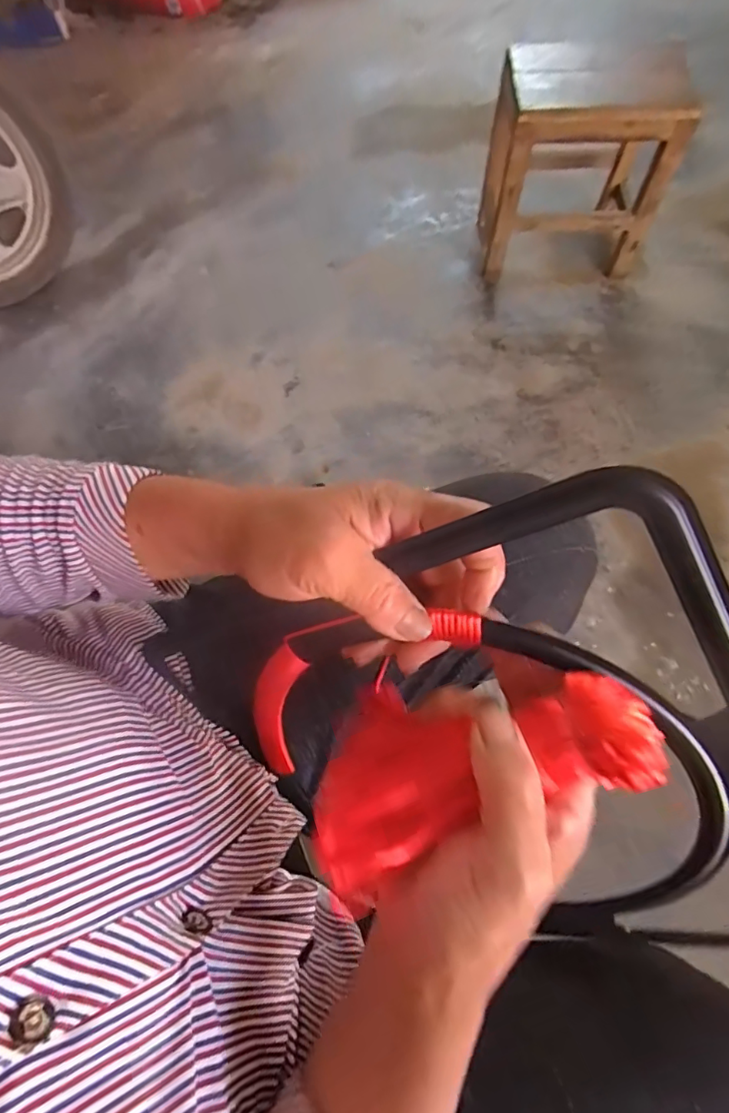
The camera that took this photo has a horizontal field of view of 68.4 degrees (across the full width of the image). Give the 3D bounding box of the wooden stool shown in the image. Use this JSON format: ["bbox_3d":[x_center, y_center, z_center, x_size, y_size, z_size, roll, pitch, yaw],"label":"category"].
[{"bbox_3d":[0.377,-0.688,0.959,0.293,0.298,0.192,-1,67,2],"label":"wooden stool"}]

